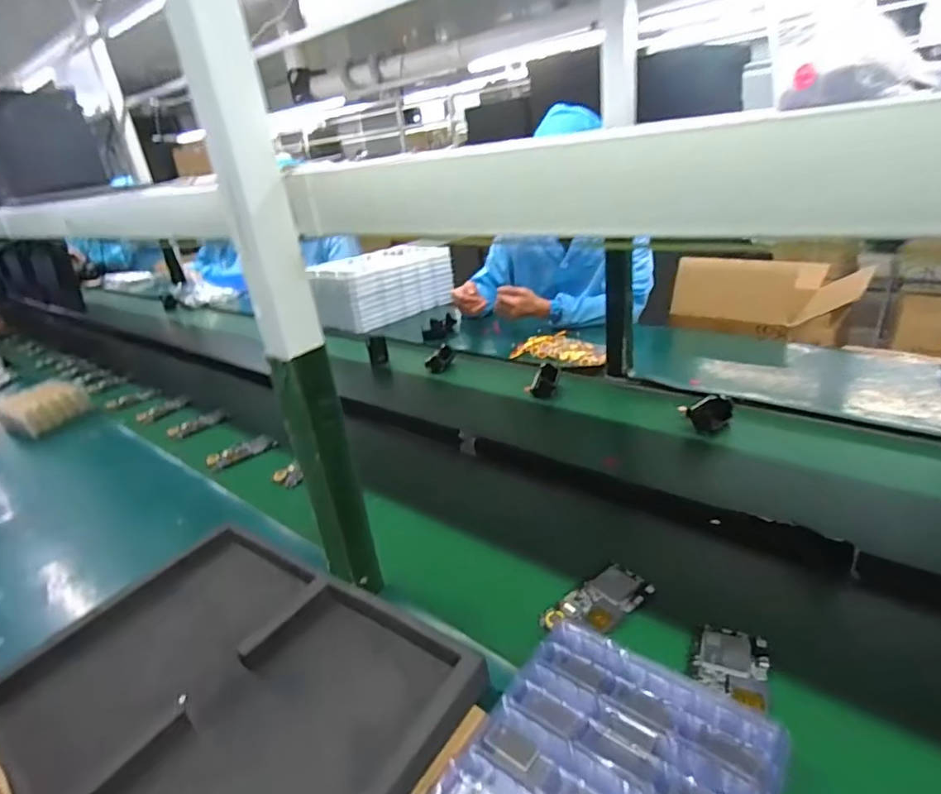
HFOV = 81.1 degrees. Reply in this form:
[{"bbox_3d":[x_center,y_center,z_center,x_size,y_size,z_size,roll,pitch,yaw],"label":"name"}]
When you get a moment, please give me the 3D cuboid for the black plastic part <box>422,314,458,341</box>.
[{"bbox_3d":[-0.088,-0.189,1.534,0.039,0.051,0.131,20,47,43],"label":"black plastic part"}]

